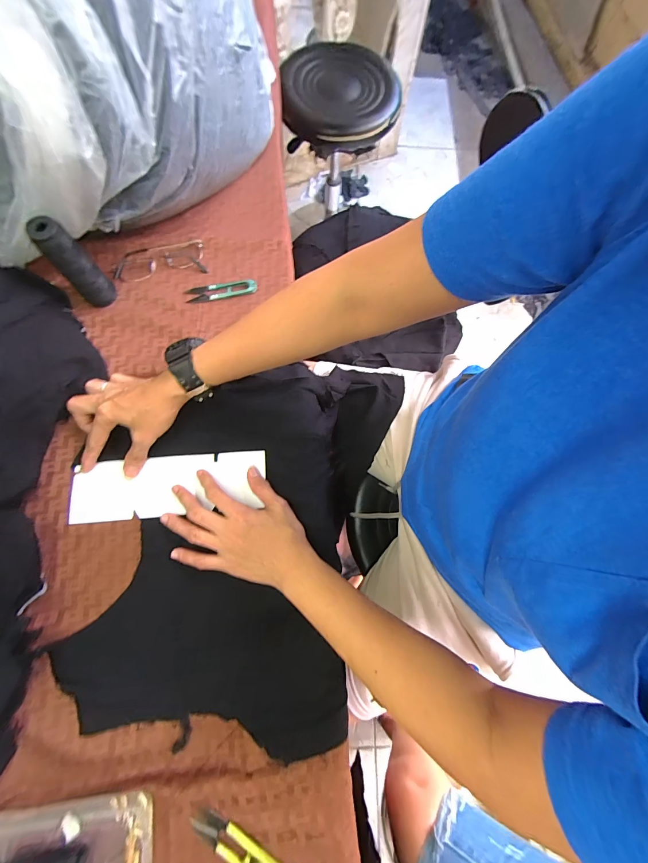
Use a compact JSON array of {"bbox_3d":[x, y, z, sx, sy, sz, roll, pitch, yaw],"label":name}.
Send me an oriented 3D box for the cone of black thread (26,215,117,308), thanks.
[{"bbox_3d":[-0.309,-0.206,0.408,0.038,0.113,0.030,-37,80,-10],"label":"cone of black thread"}]

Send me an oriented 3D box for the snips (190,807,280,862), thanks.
[{"bbox_3d":[-0.078,0.387,0.301,0.097,0.007,0.023,31,77,6],"label":"snips"}]

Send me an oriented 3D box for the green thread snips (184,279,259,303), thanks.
[{"bbox_3d":[-0.148,-0.205,0.473,0.101,0.009,0.026,-12,76,-4],"label":"green thread snips"}]

